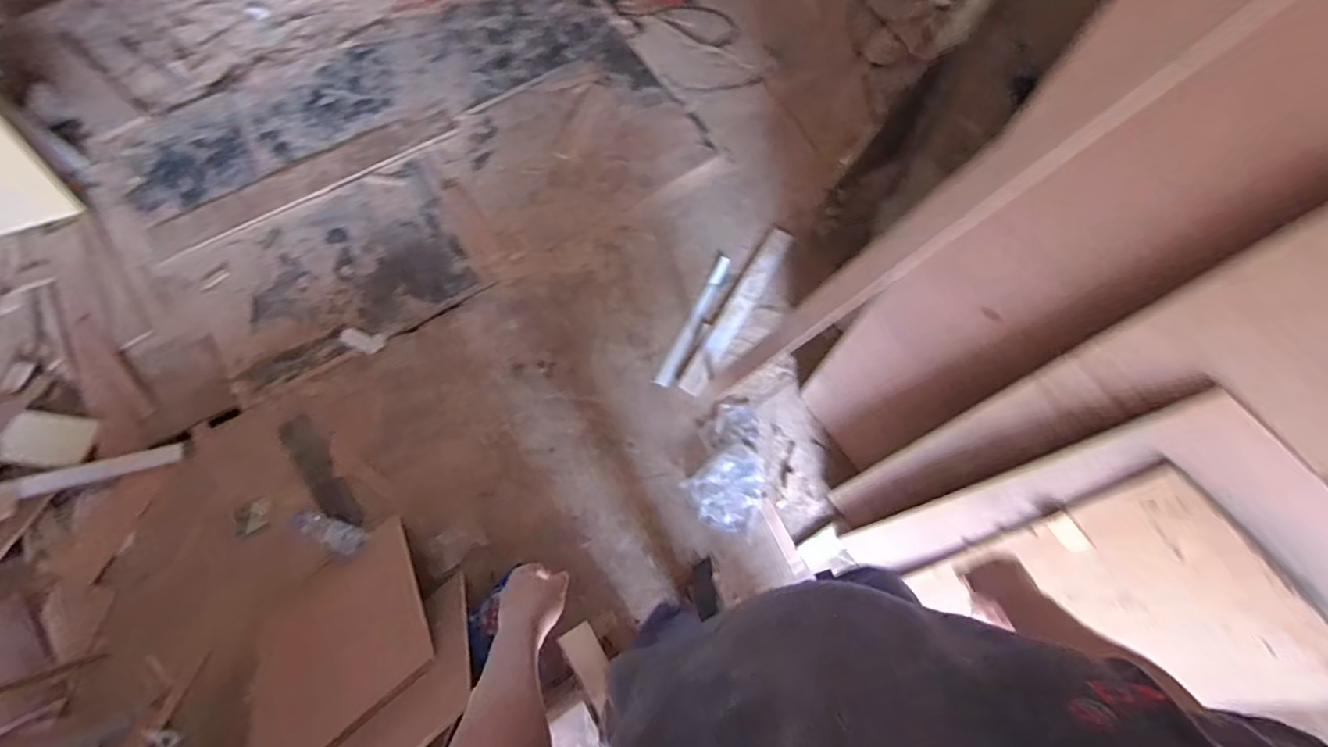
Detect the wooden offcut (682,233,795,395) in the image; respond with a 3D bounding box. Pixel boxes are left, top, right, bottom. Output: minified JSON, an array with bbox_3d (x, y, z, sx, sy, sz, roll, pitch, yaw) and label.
[{"bbox_3d":[0.223,-0.198,1.720,0.088,0.024,0.600,30,73,11],"label":"wooden offcut"}]

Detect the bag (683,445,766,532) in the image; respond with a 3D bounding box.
[{"bbox_3d":[0.184,0.303,1.526,0.224,0.033,0.185,-41,74,-13],"label":"bag"}]

